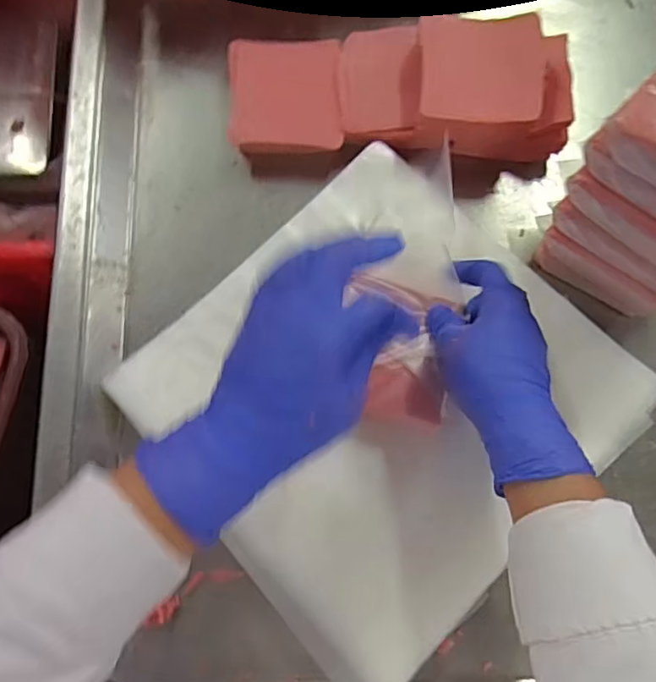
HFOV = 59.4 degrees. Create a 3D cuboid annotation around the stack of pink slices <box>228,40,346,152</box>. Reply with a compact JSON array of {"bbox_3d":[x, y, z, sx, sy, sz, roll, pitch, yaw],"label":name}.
[{"bbox_3d":[-0.034,-0.193,0.468,0.089,0.042,0.096,1,76,-1],"label":"stack of pink slices"}]

